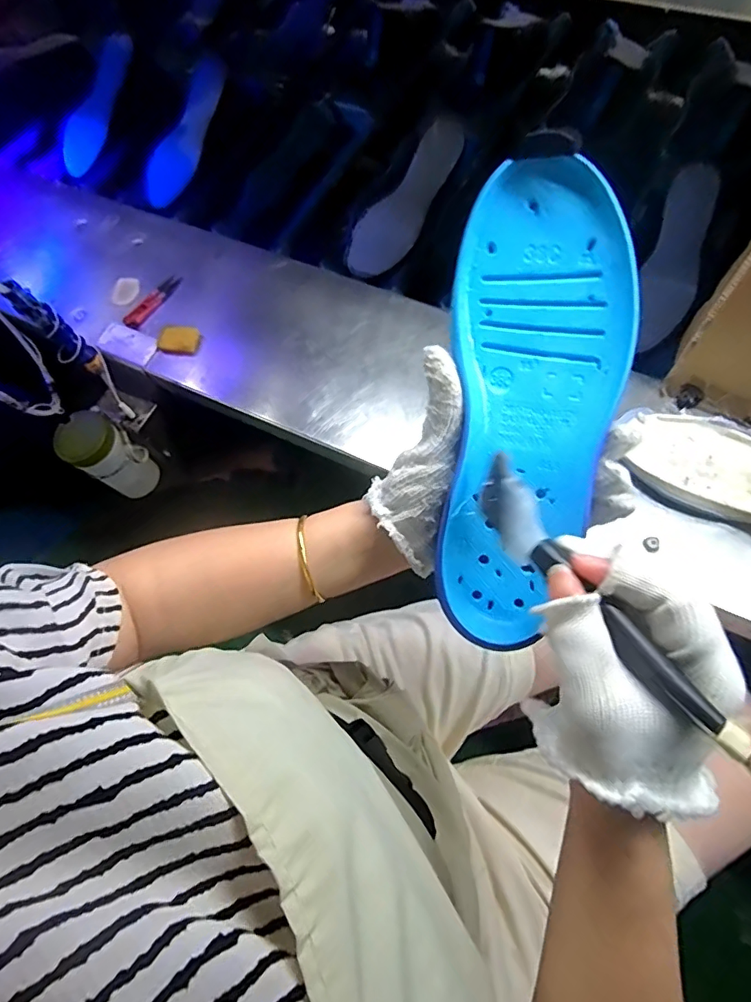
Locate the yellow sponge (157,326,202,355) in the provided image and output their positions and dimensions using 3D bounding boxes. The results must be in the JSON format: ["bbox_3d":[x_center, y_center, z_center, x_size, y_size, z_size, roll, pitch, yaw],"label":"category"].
[{"bbox_3d":[-0.257,-0.211,0.675,0.052,0.019,0.033,5,61,3],"label":"yellow sponge"}]

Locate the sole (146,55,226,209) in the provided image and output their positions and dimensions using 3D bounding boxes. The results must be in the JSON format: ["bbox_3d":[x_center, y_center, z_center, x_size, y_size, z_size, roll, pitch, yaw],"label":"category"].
[{"bbox_3d":[-0.307,-0.604,0.845,0.062,0.028,0.254,27,93,14],"label":"sole"}]

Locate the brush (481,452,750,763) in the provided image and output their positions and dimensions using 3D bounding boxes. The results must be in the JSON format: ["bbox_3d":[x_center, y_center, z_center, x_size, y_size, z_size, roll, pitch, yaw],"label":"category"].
[{"bbox_3d":[0.099,0.040,0.236,0.025,0.023,0.159,-28,54,-15],"label":"brush"}]

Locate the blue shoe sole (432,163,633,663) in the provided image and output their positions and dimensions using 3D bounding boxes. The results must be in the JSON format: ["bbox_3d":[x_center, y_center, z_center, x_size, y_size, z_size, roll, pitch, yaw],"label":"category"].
[{"bbox_3d":[0.084,-0.049,0.287,0.089,0.025,0.253,8,95,4],"label":"blue shoe sole"}]

